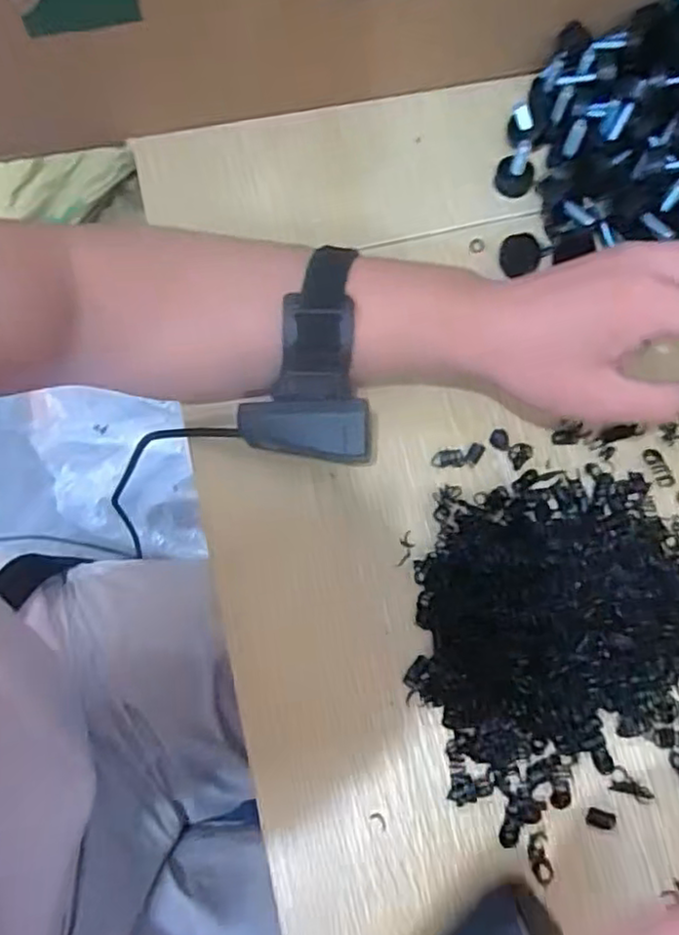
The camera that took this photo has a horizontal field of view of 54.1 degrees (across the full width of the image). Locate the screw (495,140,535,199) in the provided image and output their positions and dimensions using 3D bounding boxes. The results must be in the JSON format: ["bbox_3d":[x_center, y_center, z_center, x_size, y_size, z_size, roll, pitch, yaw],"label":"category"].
[{"bbox_3d":[0.110,-0.184,0.411,0.024,0.030,0.019,21,74,6],"label":"screw"}]

